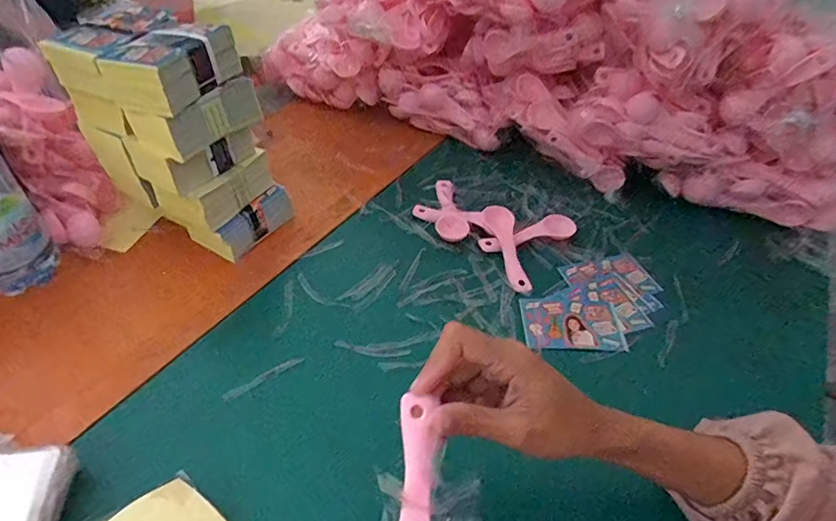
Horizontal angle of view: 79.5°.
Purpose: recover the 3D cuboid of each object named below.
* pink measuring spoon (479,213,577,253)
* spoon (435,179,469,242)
[{"bbox_3d":[0.124,-0.030,0.561,0.109,0.019,0.029,-9,47,-12],"label":"pink measuring spoon"},{"bbox_3d":[0.037,-0.062,0.584,0.033,0.012,0.119,0,45,-3],"label":"spoon"}]

